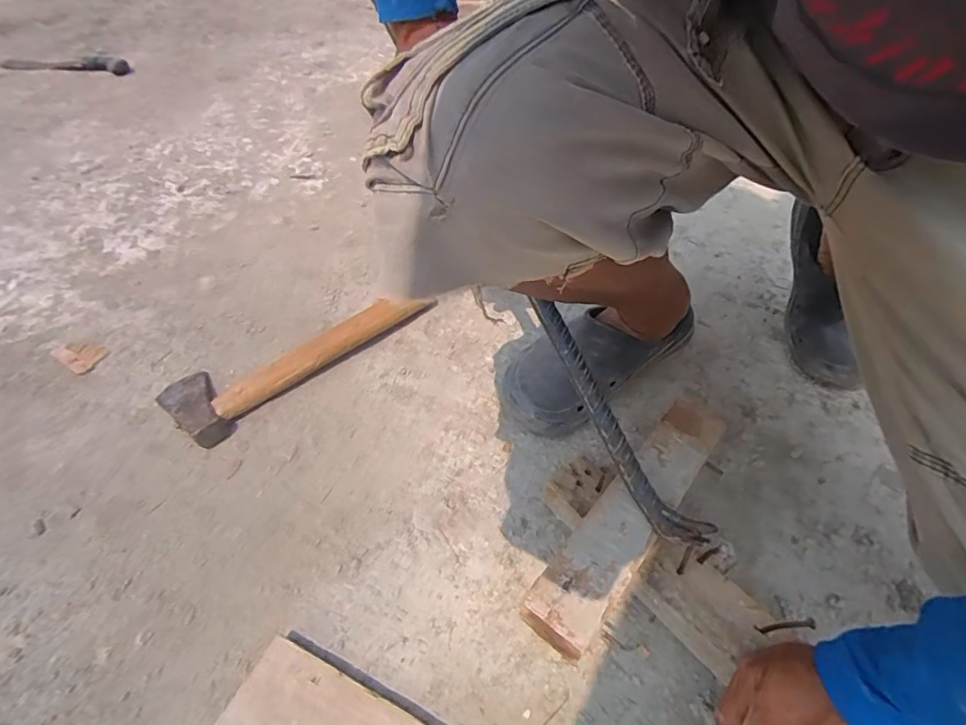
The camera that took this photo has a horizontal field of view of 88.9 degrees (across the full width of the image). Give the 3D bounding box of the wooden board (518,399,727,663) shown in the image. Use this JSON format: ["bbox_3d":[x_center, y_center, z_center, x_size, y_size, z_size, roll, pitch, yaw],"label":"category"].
[{"bbox_3d":[0.133,0.118,0.421,0.053,0.023,0.268,33,56,25],"label":"wooden board"}]

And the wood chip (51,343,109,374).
[{"bbox_3d":[-0.516,-0.012,0.631,0.071,0.004,0.042,25,53,20],"label":"wood chip"}]

